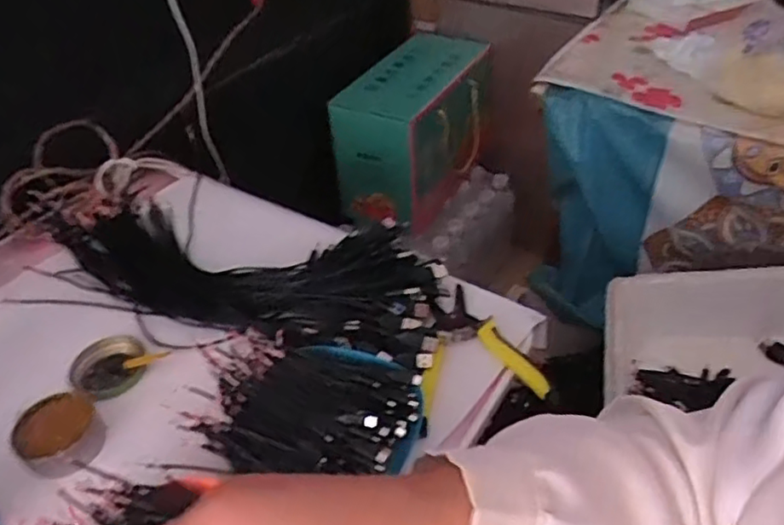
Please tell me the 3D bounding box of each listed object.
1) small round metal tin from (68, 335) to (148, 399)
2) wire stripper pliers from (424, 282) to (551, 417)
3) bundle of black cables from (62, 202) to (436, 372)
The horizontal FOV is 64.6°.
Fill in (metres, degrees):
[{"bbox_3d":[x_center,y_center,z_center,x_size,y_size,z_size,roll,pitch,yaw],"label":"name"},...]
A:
[{"bbox_3d":[-0.260,0.098,0.571,0.065,0.019,0.065,-15,44,-13],"label":"small round metal tin"},{"bbox_3d":[0.064,0.078,0.557,0.104,0.032,0.130,-10,43,-8],"label":"wire stripper pliers"},{"bbox_3d":[-0.167,-0.004,0.636,0.459,0.047,0.157,13,45,17],"label":"bundle of black cables"}]

